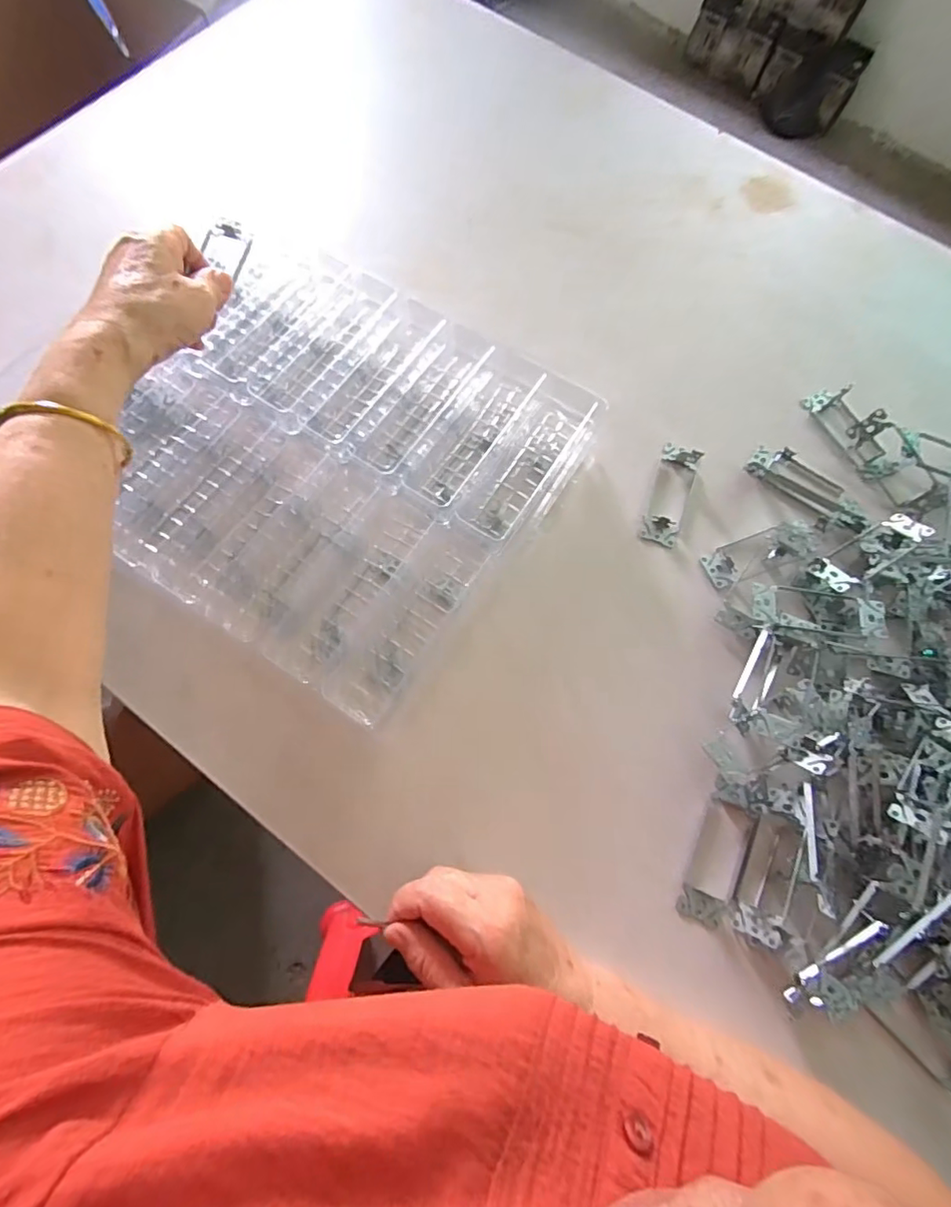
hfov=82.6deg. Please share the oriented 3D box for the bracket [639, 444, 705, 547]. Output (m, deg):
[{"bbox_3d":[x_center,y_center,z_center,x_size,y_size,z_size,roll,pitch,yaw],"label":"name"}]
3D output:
[{"bbox_3d":[0.182,-0.106,0.497,0.035,0.025,0.103,20,73,4],"label":"bracket"}]

